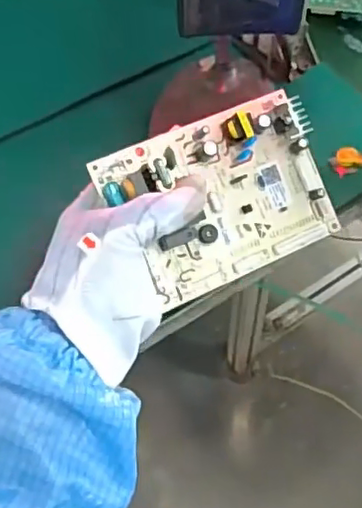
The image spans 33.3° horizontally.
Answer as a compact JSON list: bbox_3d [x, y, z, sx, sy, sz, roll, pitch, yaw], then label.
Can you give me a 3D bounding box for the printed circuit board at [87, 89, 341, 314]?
[{"bbox_3d":[0.028,-0.036,0.372,0.133,0.023,0.100,-24,93,-15],"label":"printed circuit board"}]

